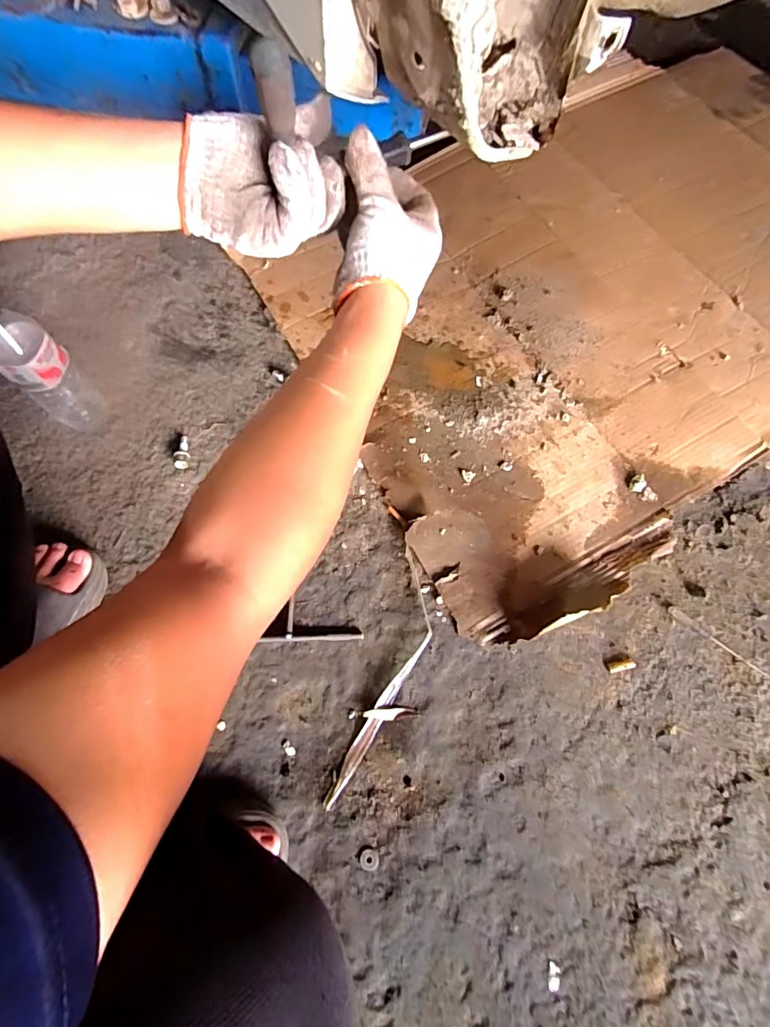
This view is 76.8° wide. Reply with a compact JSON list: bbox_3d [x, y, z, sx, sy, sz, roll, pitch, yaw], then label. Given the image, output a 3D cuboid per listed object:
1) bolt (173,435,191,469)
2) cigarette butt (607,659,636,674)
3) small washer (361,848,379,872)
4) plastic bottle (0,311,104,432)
[{"bbox_3d":[-0.280,-0.084,0.671,0.020,0.016,0.054,-9,57,-1],"label":"bolt"},{"bbox_3d":[0.276,0.177,0.566,0.032,0.006,0.012,-14,71,-3],"label":"cigarette butt"},{"bbox_3d":[-0.016,0.359,0.504,0.019,0.005,0.019,-1,71,1],"label":"small washer"},{"bbox_3d":[-0.437,-0.182,0.614,0.075,0.202,0.077,39,76,13],"label":"plastic bottle"}]

